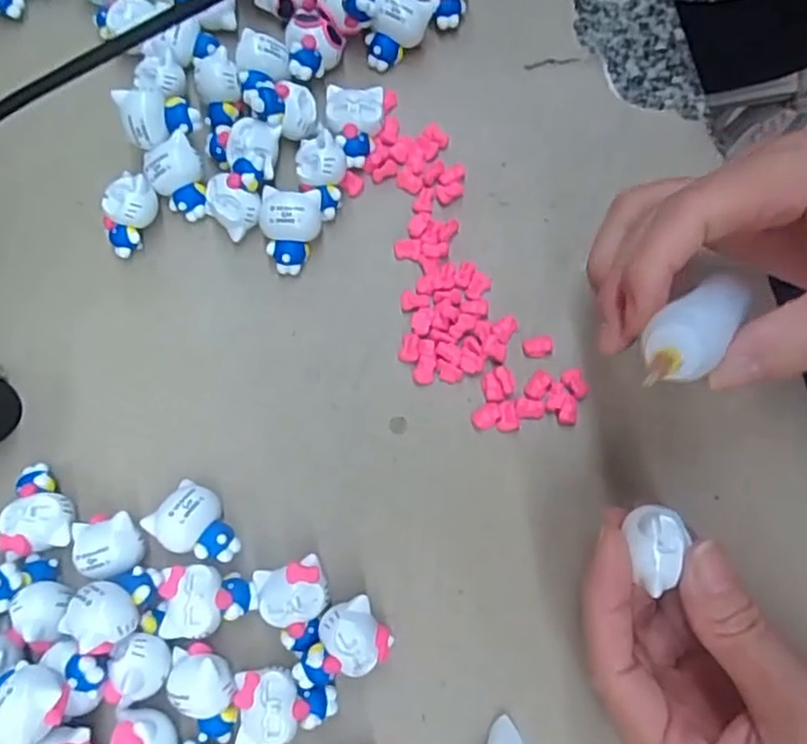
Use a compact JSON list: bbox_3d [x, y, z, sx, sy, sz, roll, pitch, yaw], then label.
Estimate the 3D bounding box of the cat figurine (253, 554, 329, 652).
[{"bbox_3d":[-0.040,0.087,0.253,0.025,0.017,0.031,-17,77,-3],"label":"cat figurine"}]

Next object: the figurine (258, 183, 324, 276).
[{"bbox_3d":[-0.048,-0.061,0.289,0.024,0.021,0.031,3,76,2],"label":"figurine"}]

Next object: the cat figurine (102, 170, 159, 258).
[{"bbox_3d":[-0.118,-0.067,0.290,0.018,0.019,0.030,18,77,6],"label":"cat figurine"}]

